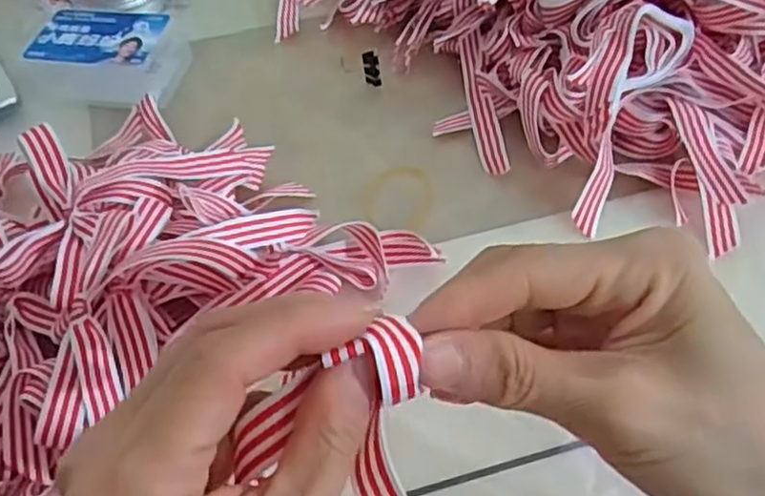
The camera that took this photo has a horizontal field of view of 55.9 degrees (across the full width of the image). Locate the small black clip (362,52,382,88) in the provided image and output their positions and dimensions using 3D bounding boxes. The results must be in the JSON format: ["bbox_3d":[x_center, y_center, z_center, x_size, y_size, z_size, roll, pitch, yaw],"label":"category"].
[{"bbox_3d":[-0.006,-0.112,0.453,0.010,0.008,0.022,-13,104,-6],"label":"small black clip"}]

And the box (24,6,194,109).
[{"bbox_3d":[-0.178,-0.126,0.460,0.096,0.032,0.057,7,61,6],"label":"box"}]

